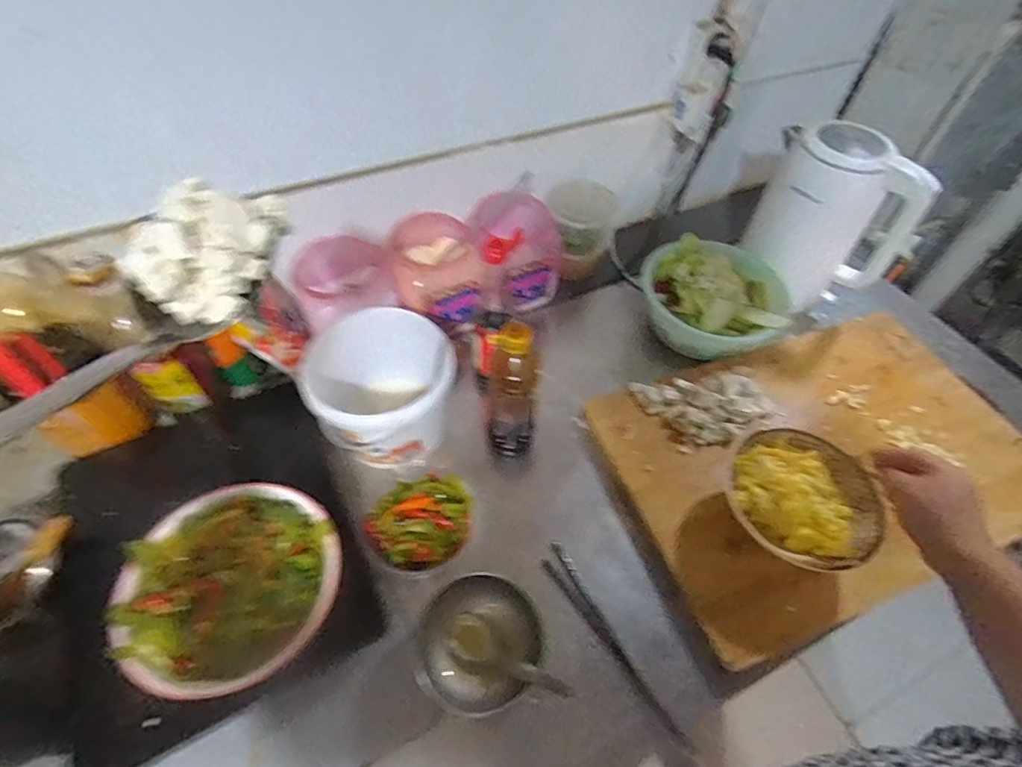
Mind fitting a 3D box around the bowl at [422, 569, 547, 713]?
[{"bbox_3d":[-0.035,0.262,0.531,0.124,0.043,0.119,1,53,-1],"label":"bowl"}]

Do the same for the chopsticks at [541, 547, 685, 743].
[{"bbox_3d":[0.101,0.282,0.577,0.032,0.010,0.223,-23,58,-18],"label":"chopsticks"}]

